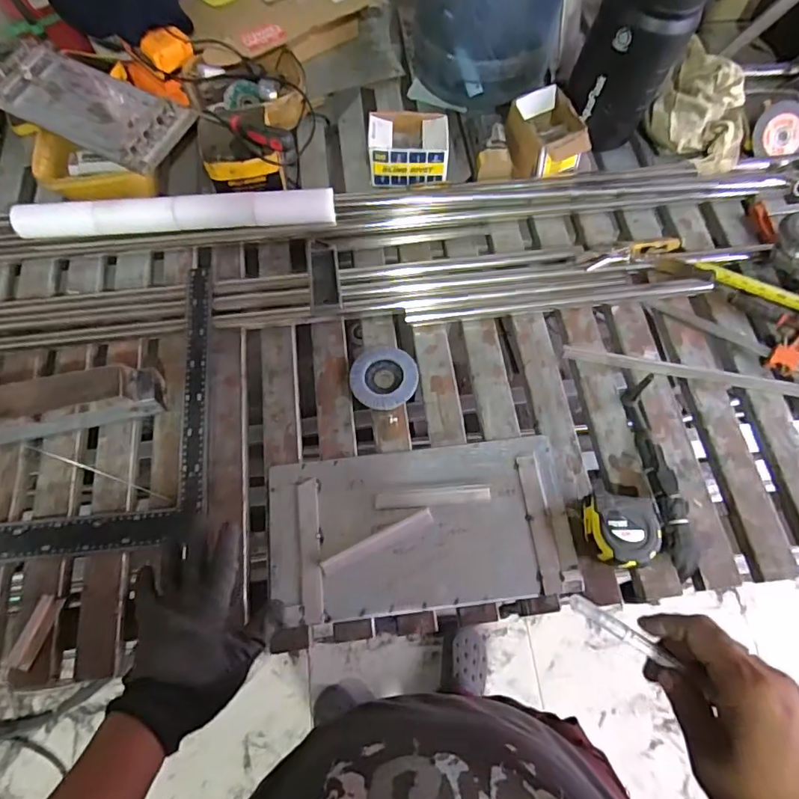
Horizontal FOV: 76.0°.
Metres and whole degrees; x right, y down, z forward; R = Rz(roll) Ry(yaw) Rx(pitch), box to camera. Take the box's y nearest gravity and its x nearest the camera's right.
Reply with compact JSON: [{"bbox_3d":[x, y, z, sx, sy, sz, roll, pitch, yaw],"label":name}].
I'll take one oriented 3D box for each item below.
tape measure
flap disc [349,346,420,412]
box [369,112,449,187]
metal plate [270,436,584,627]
[{"bbox_3d":[0.282,0.166,0.648,0.092,0.049,0.085,11,67,5],"label":"tape measure"},{"bbox_3d":[-0.022,-0.033,0.748,0.096,0.011,0.095,0,68,0],"label":"flap disc"},{"bbox_3d":[0.015,-0.428,0.870,0.131,0.077,0.104,0,68,0],"label":"box"},{"bbox_3d":[0.025,0.164,0.664,0.376,0.012,0.202,-6,68,-2],"label":"metal plate"}]

